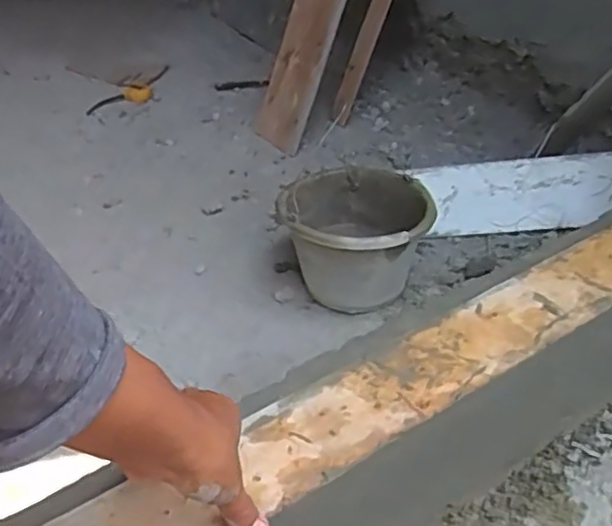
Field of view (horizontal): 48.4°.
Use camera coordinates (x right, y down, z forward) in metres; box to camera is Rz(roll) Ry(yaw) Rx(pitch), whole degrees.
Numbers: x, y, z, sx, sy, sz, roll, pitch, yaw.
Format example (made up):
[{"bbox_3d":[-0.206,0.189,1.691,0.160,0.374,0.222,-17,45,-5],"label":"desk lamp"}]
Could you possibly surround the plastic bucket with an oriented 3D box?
[{"bbox_3d":[0.073,-0.034,1.041,0.220,0.146,0.209,-1,36,0],"label":"plastic bucket"}]

